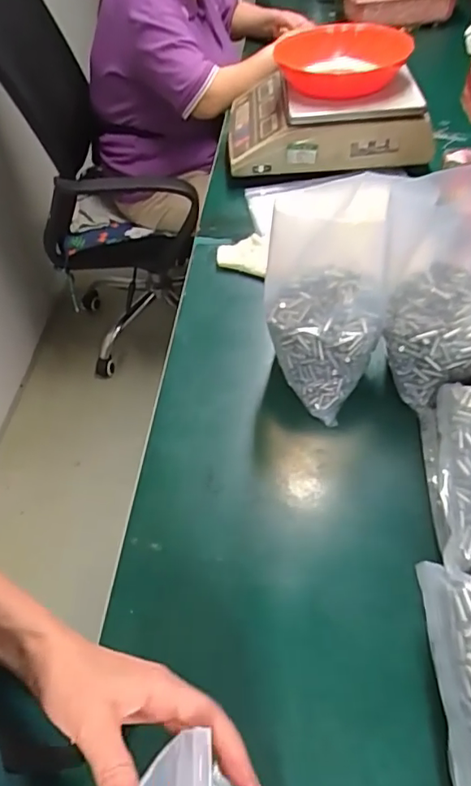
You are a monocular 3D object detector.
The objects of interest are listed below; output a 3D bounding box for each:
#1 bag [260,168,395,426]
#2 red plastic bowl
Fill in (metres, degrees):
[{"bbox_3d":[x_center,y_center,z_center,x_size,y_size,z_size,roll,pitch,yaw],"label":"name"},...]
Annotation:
[{"bbox_3d":[0.099,-0.092,0.555,0.133,0.203,0.146,-3,50,3],"label":"bag"},{"bbox_3d":[0.177,-0.559,0.915,0.224,0.073,0.224,4,51,9],"label":"red plastic bowl"}]

